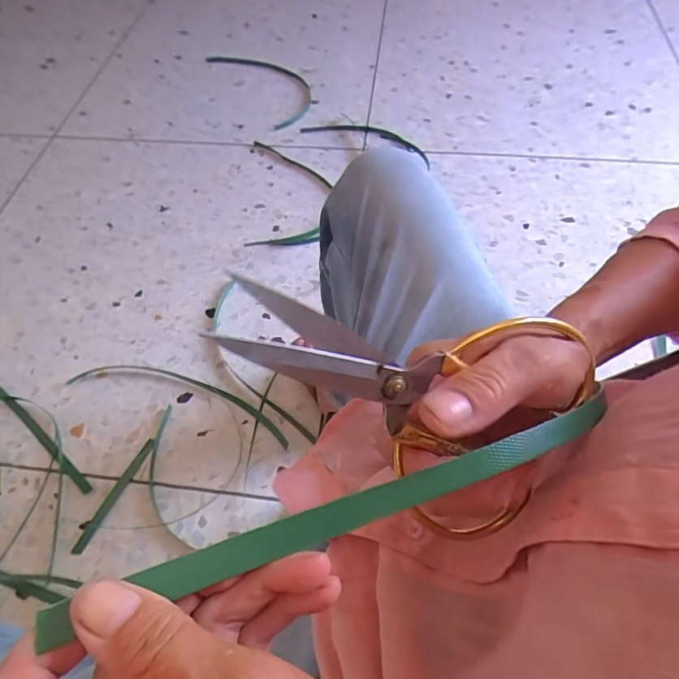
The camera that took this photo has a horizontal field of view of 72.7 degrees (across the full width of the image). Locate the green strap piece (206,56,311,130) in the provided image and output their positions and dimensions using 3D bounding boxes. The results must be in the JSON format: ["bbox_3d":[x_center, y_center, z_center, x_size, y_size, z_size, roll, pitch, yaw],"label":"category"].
[{"bbox_3d":[-0.232,-0.812,1.452,0.201,0.010,0.495,-30,60,-15],"label":"green strap piece"}]

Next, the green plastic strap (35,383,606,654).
[{"bbox_3d":[0.018,0.060,0.179,0.237,0.011,0.018,-15,57,-17],"label":"green plastic strap"}]

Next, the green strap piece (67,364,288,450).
[{"bbox_3d":[-0.294,0.102,0.854,0.448,0.011,0.071,15,59,13],"label":"green strap piece"}]

